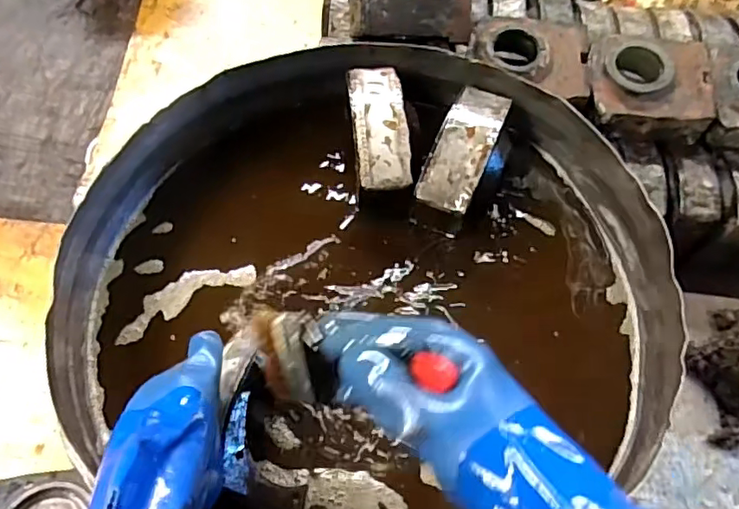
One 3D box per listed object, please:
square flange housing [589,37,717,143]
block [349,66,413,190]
[{"bbox_3d":[0.430,-0.264,0.898,0.178,0.090,0.158,7,63,0],"label":"square flange housing"},{"bbox_3d":[0.011,-0.142,0.628,0.057,0.036,0.150,-4,64,-5],"label":"block"}]

